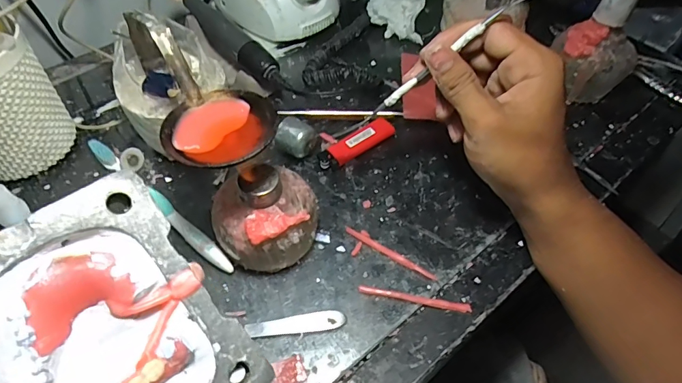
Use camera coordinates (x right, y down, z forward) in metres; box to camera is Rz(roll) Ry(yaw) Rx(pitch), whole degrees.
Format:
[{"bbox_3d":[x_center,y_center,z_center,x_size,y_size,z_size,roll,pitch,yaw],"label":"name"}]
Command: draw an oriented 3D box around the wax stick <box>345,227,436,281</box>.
[{"bbox_3d":[0.037,0.048,0.341,0.077,0.004,0.006,28,57,19],"label":"wax stick"}]

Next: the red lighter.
[{"bbox_3d":[0.015,-0.043,0.411,0.079,0.014,0.023,-33,60,-24],"label":"red lighter"}]

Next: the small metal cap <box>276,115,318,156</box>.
[{"bbox_3d":[-0.040,-0.045,0.394,0.029,0.031,0.029,1,52,-1],"label":"small metal cap"}]

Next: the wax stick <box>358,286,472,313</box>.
[{"bbox_3d":[0.053,0.078,0.319,0.080,0.004,0.006,9,53,6],"label":"wax stick"}]

